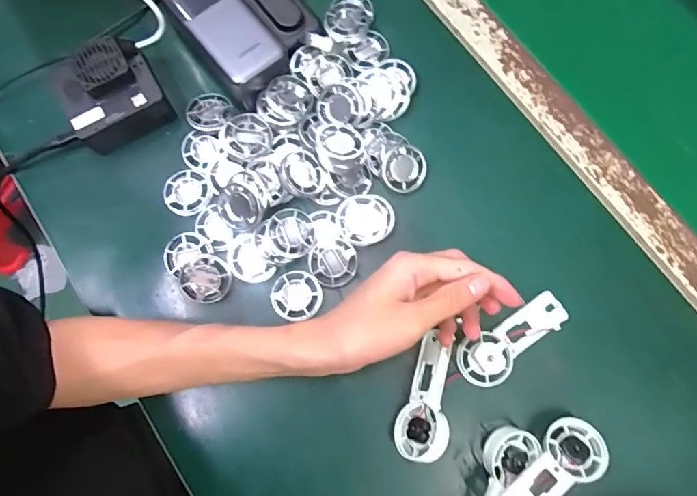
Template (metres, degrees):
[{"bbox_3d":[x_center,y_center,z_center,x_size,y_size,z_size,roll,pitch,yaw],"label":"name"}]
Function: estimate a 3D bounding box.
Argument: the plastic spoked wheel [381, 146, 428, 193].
[{"bbox_3d":[0.047,-0.066,0.392,0.037,0.006,0.037,-1,103,-6],"label":"plastic spoked wheel"}]

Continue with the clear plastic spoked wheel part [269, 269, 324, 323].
[{"bbox_3d":[-0.042,0.038,0.375,0.039,0.008,0.038,0,76,0],"label":"clear plastic spoked wheel part"}]

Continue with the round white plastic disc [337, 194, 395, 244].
[{"bbox_3d":[0.016,-0.023,0.382,0.045,0.016,0.039,-19,77,-4],"label":"round white plastic disc"}]

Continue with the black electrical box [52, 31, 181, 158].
[{"bbox_3d":[-0.206,-0.134,0.401,0.079,0.040,0.076,-30,78,-7],"label":"black electrical box"}]

